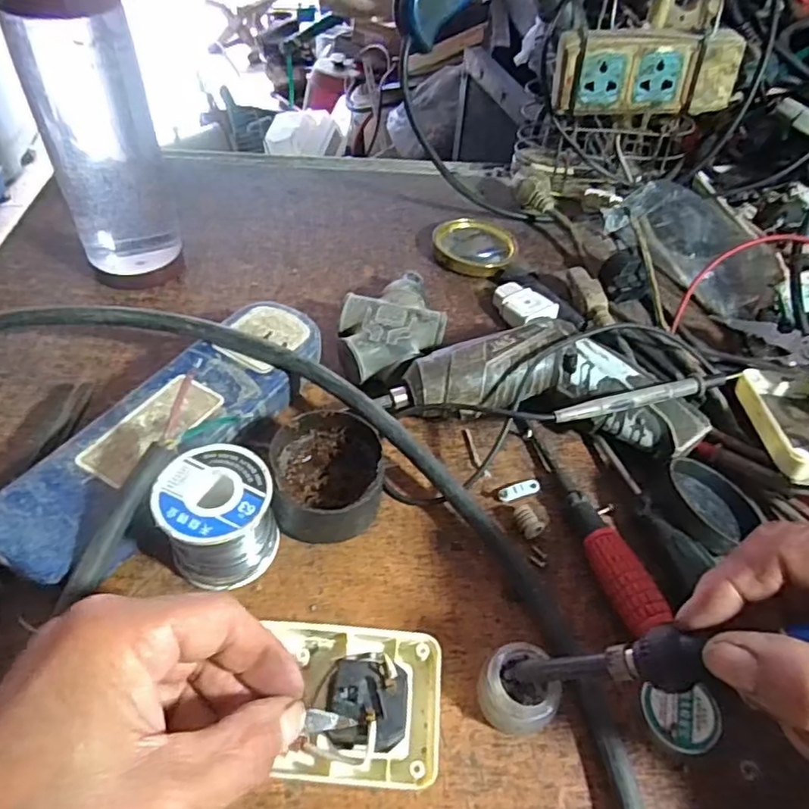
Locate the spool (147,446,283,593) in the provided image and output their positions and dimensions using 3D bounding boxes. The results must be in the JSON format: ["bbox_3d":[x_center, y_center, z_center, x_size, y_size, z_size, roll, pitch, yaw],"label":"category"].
[{"bbox_3d":[-0.088,0.056,0.289,0.050,0.050,0.051,1,48,-1],"label":"spool"}]

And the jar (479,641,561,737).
[{"bbox_3d":[0.050,0.125,0.263,0.032,0.022,0.031,1,48,-1],"label":"jar"}]

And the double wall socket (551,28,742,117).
[{"bbox_3d":[0.188,-0.261,0.472,0.135,0.056,0.029,2,48,0],"label":"double wall socket"}]

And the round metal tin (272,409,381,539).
[{"bbox_3d":[-0.040,0.039,0.318,0.056,0.040,0.058,1,48,-1],"label":"round metal tin"}]

